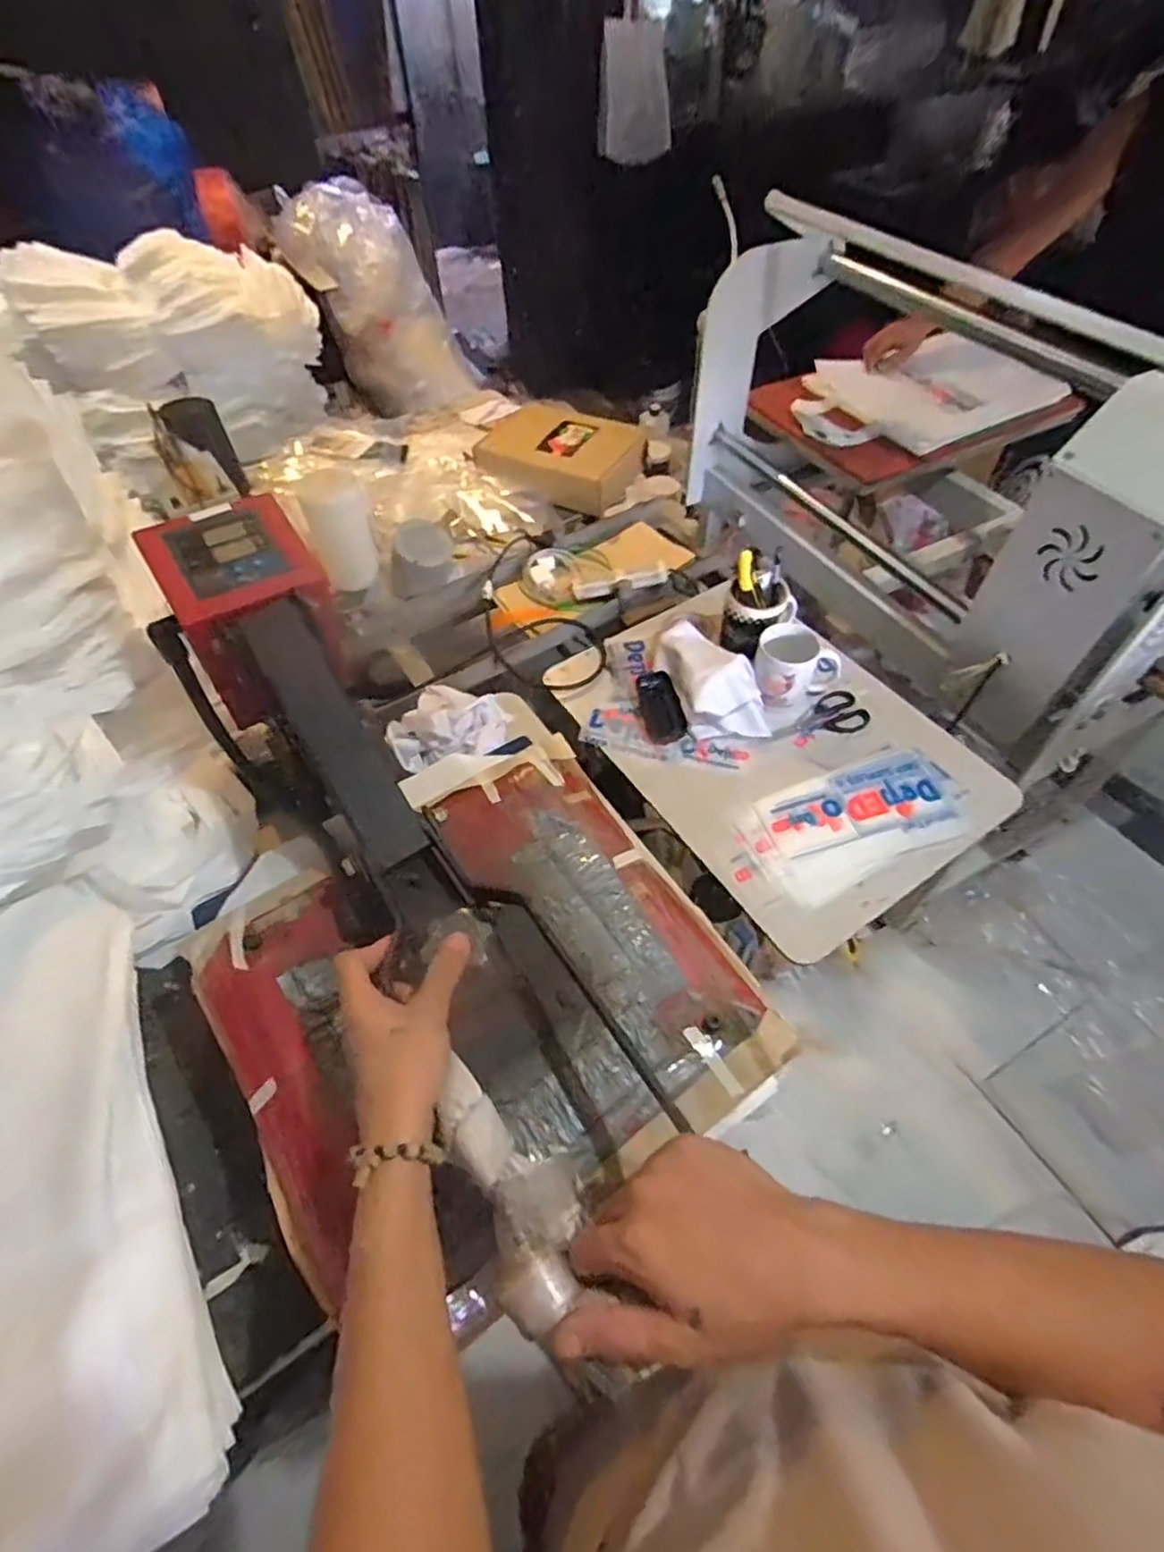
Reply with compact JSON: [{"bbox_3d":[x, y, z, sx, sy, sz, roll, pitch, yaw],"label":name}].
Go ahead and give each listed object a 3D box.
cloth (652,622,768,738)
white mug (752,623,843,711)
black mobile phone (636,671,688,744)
[{"bbox_3d":[0.175,-0.141,0.930,0.101,0.082,0.199,-20,56,-13],"label":"cloth"},{"bbox_3d":[0.297,-0.155,0.929,0.125,0.101,0.075,-23,56,-14],"label":"white mug"},{"bbox_3d":[0.109,-0.096,0.935,0.055,0.008,0.108,-16,70,10],"label":"black mobile phone"}]

